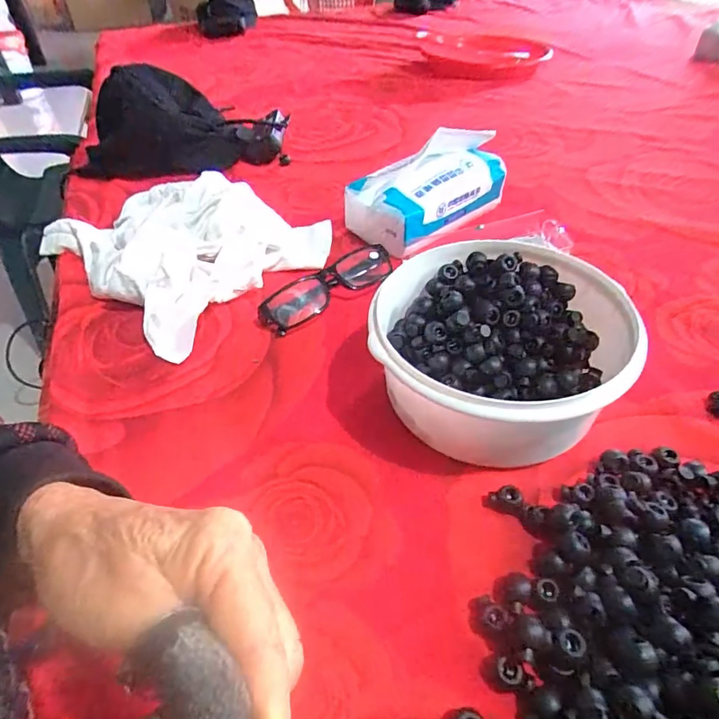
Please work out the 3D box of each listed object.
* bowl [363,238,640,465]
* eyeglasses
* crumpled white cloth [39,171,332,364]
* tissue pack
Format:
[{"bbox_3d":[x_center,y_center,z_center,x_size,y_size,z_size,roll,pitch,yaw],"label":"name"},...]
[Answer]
[{"bbox_3d":[0.089,-0.005,0.327,0.155,0.073,0.159,-1,45,1],"label":"bowl"},{"bbox_3d":[-0.032,-0.071,0.434,0.129,0.031,0.045,-30,52,-25],"label":"eyeglasses"},{"bbox_3d":[-0.176,-0.132,0.487,0.260,0.056,0.225,31,54,28],"label":"crumpled white cloth"},{"bbox_3d":[0.068,-0.183,0.503,0.101,0.080,0.167,33,55,30],"label":"tissue pack"}]

